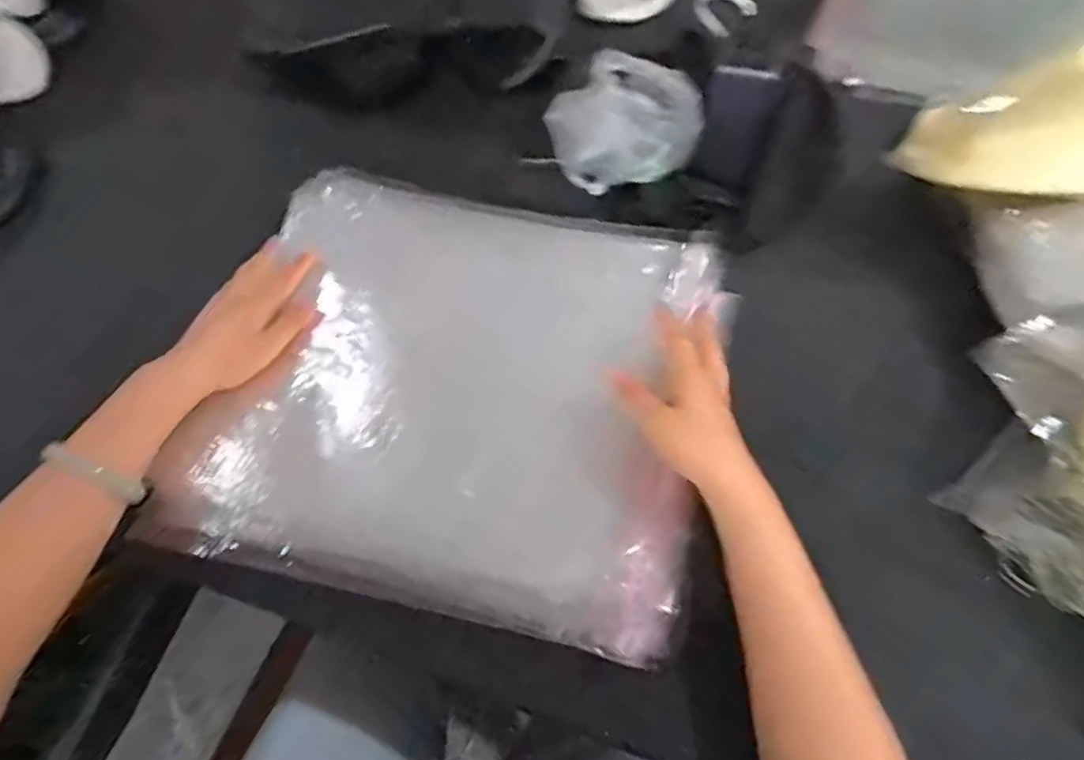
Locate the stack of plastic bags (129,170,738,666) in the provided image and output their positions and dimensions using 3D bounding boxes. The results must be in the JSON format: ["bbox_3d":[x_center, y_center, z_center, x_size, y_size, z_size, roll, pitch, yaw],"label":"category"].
[{"bbox_3d":[-0.072,-0.008,0.482,0.369,0.035,0.340,12,64,10],"label":"stack of plastic bags"}]

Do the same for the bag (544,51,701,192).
[{"bbox_3d":[0.075,-0.225,0.556,0.125,0.067,0.117,16,65,12],"label":"bag"}]

